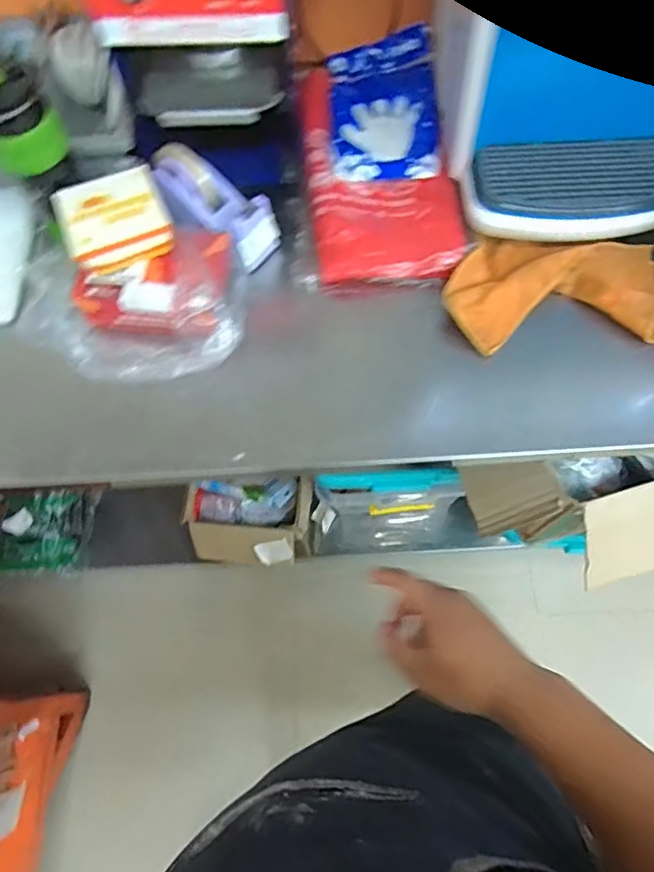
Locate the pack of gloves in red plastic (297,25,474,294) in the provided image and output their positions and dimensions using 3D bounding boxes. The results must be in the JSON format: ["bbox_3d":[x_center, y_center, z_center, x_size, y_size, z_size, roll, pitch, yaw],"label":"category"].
[{"bbox_3d":[0.071,-0.355,0.739,0.199,0.052,0.347,-5,66,0],"label":"pack of gloves in red plastic"}]

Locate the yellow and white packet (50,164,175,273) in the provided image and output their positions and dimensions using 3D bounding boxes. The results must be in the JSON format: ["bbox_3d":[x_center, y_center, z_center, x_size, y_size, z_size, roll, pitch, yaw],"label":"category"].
[{"bbox_3d":[-0.248,-0.253,0.645,0.118,0.044,0.116,-22,67,-8],"label":"yellow and white packet"}]

